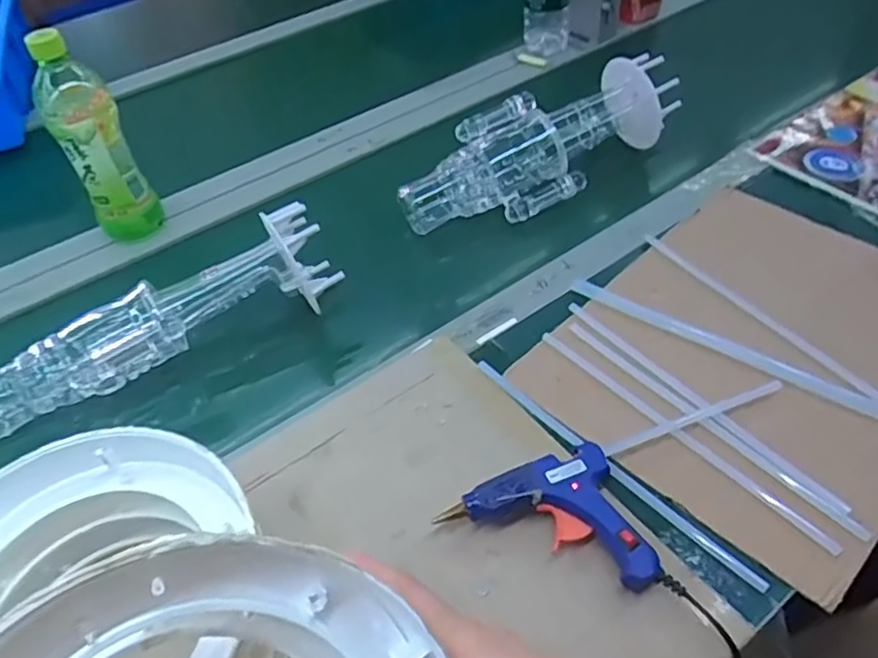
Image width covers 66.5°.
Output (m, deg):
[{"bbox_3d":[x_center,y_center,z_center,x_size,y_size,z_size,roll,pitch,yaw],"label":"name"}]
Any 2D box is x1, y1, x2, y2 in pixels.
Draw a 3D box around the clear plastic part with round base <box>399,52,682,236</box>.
[{"bbox_3d":[0.101,-0.199,0.736,0.311,0.094,0.113,-26,50,-17],"label":"clear plastic part with round base"}]

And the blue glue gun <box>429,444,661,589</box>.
[{"bbox_3d":[0.077,0.143,0.457,0.120,0.032,0.103,-20,48,-12],"label":"blue glue gun"}]

